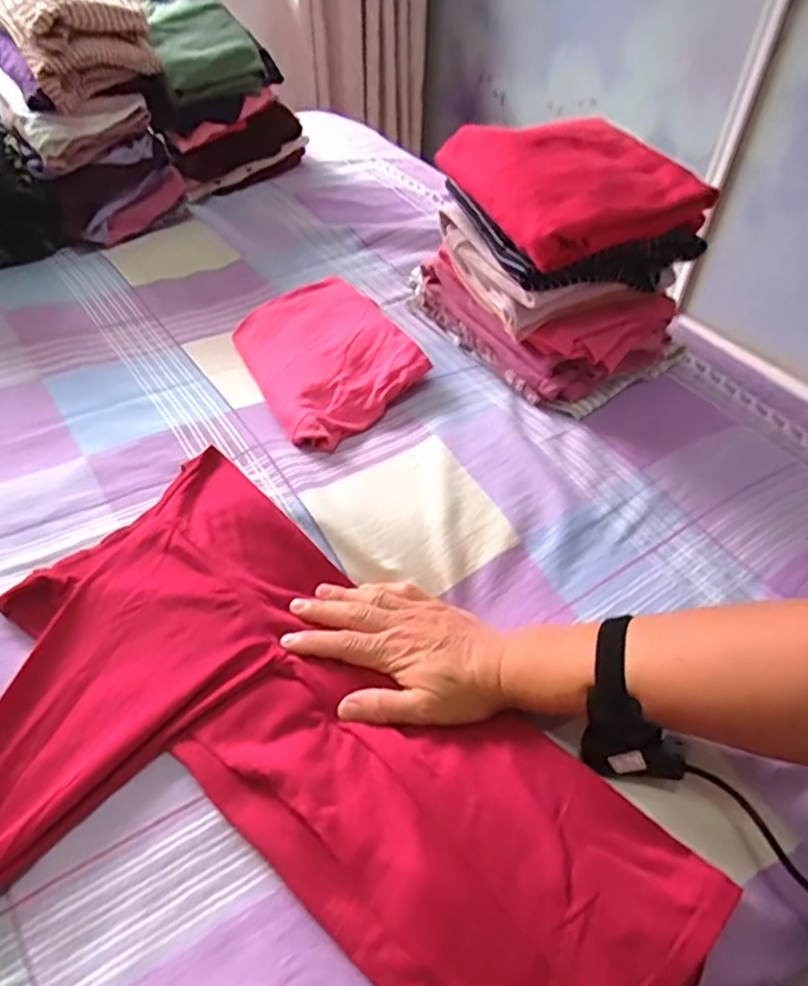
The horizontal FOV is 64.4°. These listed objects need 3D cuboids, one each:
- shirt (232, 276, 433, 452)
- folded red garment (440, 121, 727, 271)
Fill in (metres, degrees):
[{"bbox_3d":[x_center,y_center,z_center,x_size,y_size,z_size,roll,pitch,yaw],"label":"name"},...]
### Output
[{"bbox_3d":[-0.086,-0.159,0.720,0.177,0.043,0.225,-27,56,-22],"label":"shirt"},{"bbox_3d":[0.169,-0.308,0.624,0.219,0.061,0.173,-17,51,-15],"label":"folded red garment"}]

